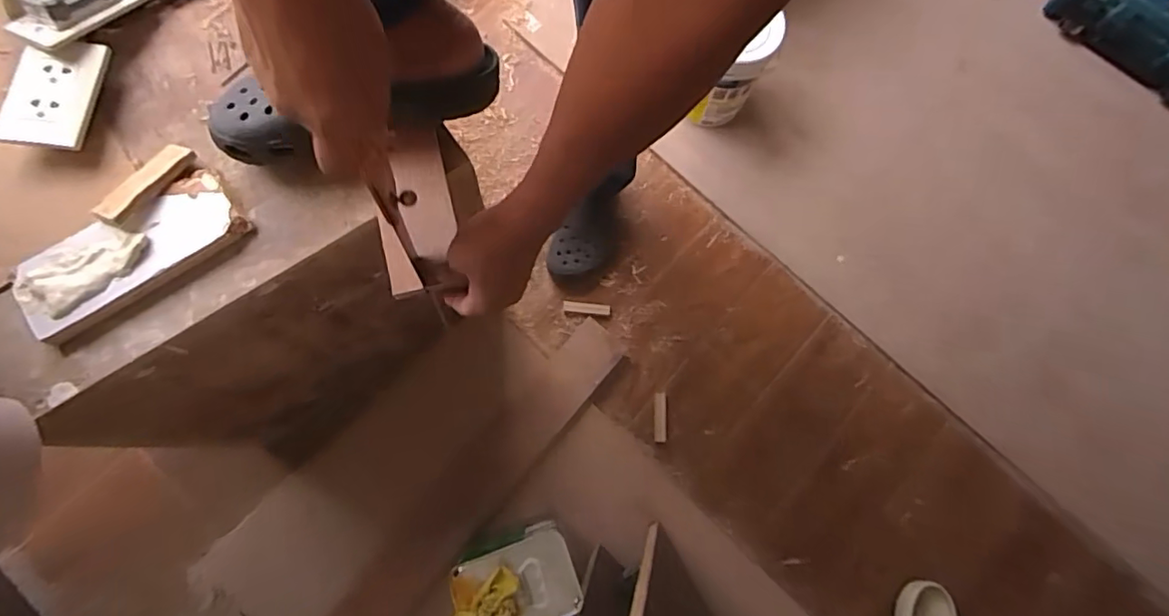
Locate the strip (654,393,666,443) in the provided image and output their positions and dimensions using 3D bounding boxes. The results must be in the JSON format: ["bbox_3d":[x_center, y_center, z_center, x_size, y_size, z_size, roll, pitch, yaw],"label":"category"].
[{"bbox_3d":[0.139,0.200,1.019,0.022,0.006,0.088,2,75,-5],"label":"strip"}]

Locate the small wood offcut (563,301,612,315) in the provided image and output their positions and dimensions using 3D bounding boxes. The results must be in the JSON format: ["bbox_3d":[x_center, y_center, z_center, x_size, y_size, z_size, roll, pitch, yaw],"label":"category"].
[{"bbox_3d":[0.004,0.000,1.061,0.089,0.010,0.020,7,75,-4],"label":"small wood offcut"}]

